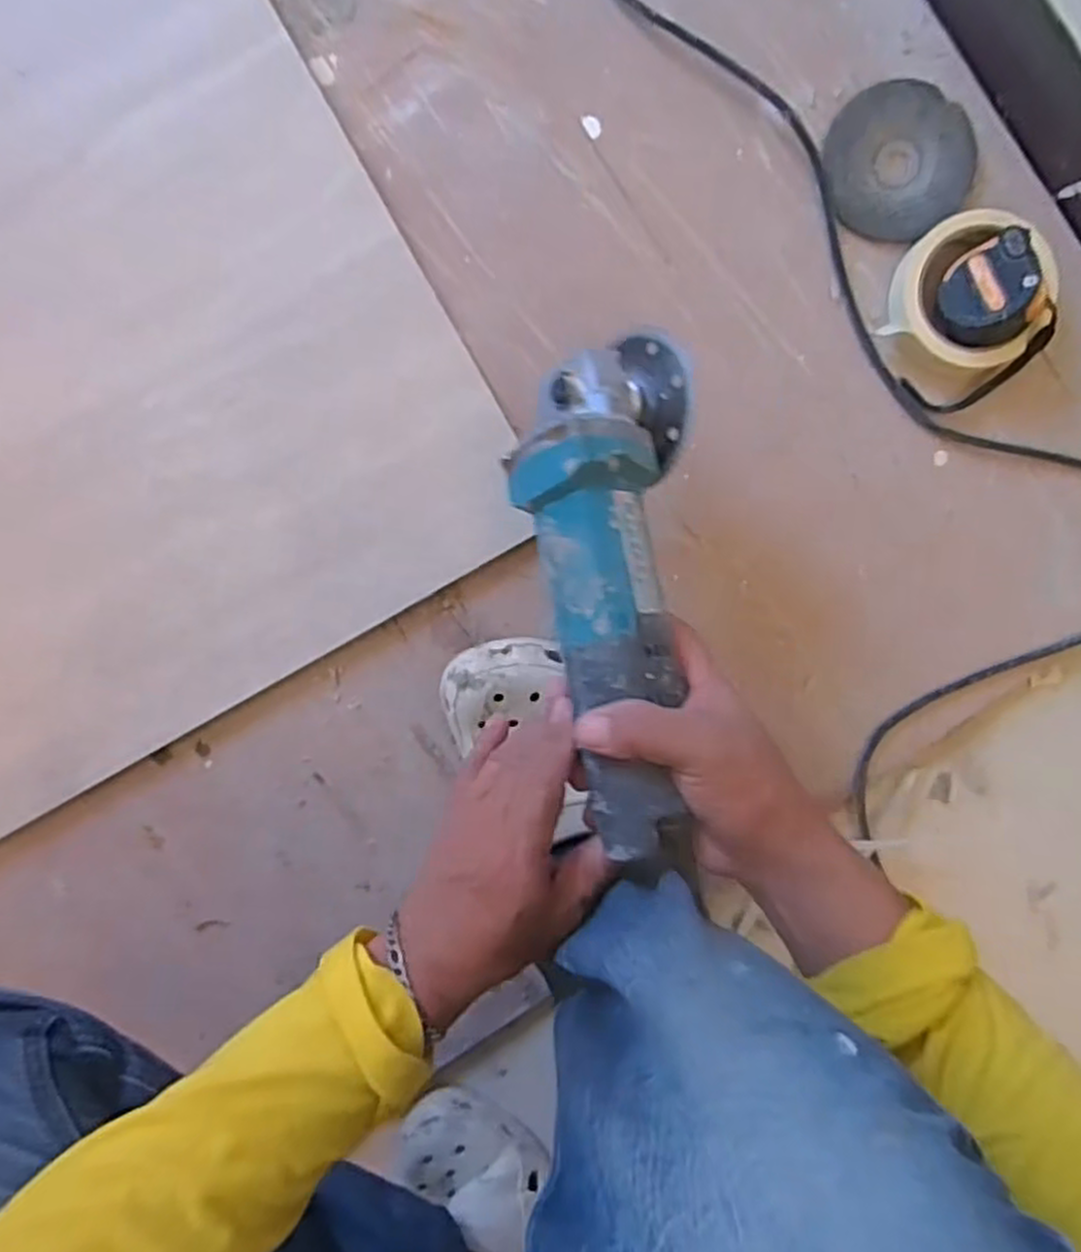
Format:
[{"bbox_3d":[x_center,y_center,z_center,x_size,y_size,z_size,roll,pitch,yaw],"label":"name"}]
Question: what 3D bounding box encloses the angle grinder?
[{"bbox_3d":[0.036,-0.021,0.395,0.092,0.062,0.292,-3,78,2],"label":"angle grinder"}]

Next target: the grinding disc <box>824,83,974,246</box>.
[{"bbox_3d":[0.242,-0.315,0.519,0.095,0.009,0.094,0,95,2],"label":"grinding disc"}]

